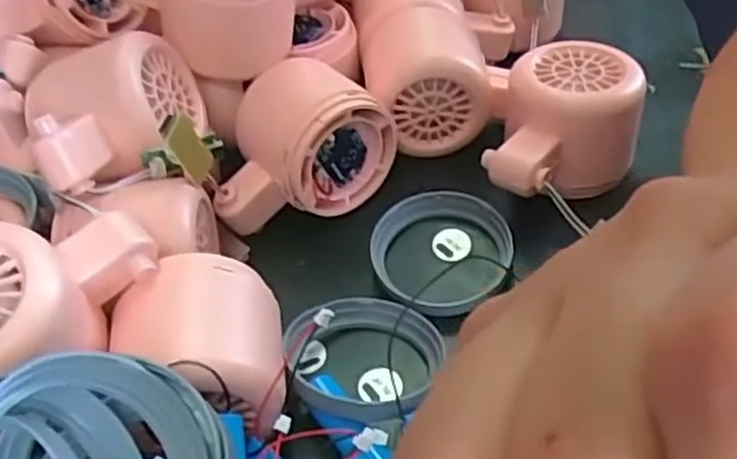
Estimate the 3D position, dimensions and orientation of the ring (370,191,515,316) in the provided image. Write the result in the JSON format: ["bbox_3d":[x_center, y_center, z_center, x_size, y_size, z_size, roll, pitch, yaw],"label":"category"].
[{"bbox_3d":[0.030,0.010,0.314,0.059,0.014,0.060,-3,45,3],"label":"ring"}]

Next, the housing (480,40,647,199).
[{"bbox_3d":[0.087,-0.040,0.330,0.058,0.051,0.076,13,48,18],"label":"housing"}]

